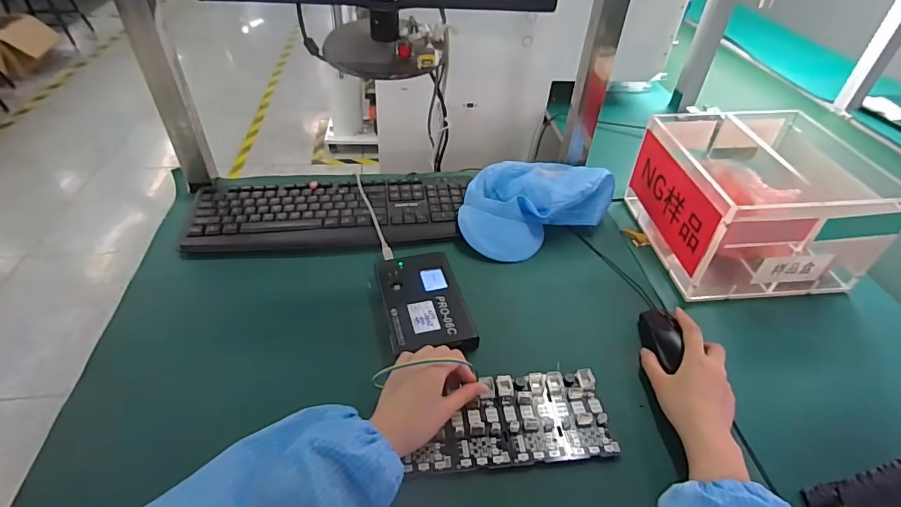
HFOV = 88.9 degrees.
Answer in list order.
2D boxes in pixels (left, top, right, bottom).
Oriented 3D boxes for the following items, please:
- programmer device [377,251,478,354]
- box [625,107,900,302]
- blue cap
[{"bbox_3d":[-0.034,0.062,0.587,0.101,0.024,0.159,-9,44,-13],"label":"programmer device"},{"bbox_3d":[0.456,-0.091,0.729,0.265,0.176,0.303,-2,43,-6],"label":"box"},{"bbox_3d":[0.114,-0.088,0.727,0.237,0.081,0.172,-20,47,-24],"label":"blue cap"}]

